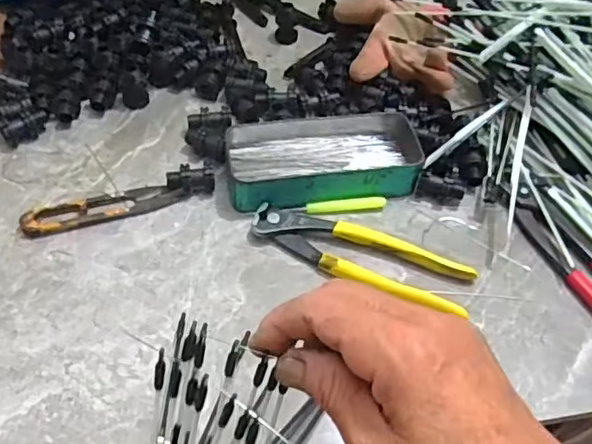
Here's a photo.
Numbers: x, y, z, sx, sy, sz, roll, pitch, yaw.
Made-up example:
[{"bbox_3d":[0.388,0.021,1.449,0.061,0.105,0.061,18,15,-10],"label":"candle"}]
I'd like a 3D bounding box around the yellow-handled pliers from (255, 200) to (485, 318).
[{"bbox_3d":[0.046,0.024,0.439,0.162,0.016,0.049,21,52,13],"label":"yellow-handled pliers"}]

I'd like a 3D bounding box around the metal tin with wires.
[{"bbox_3d":[0.023,-0.049,0.485,0.153,0.029,0.074,-7,51,-9],"label":"metal tin with wires"}]

